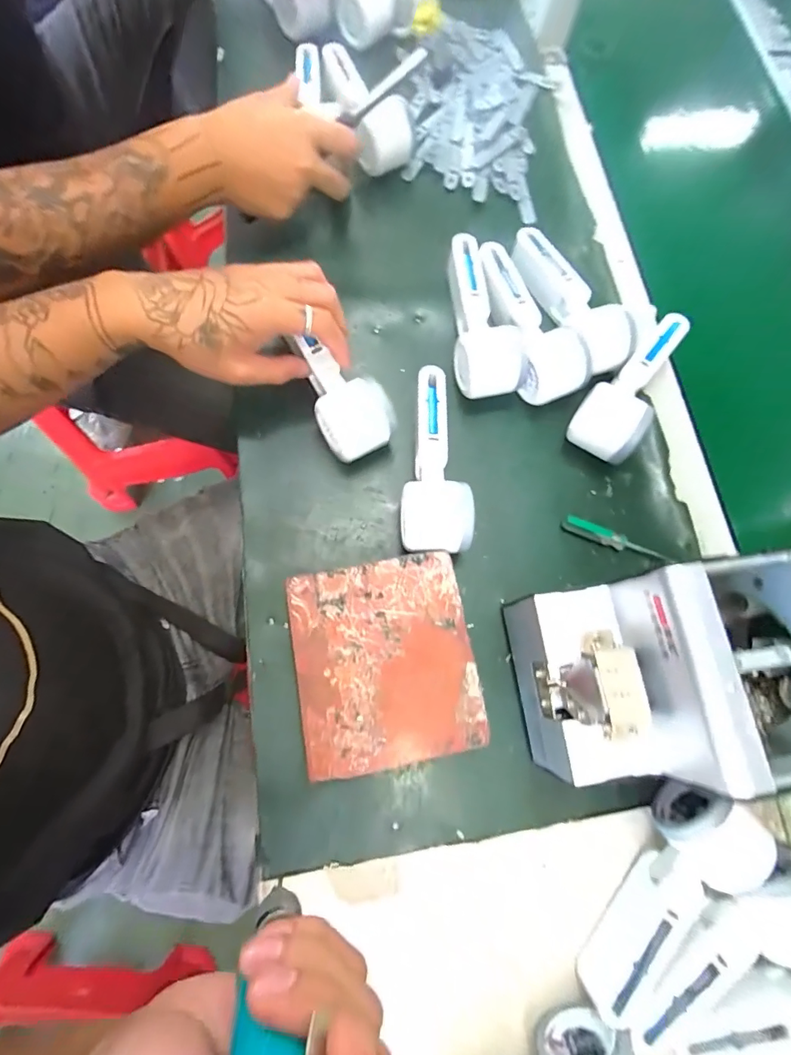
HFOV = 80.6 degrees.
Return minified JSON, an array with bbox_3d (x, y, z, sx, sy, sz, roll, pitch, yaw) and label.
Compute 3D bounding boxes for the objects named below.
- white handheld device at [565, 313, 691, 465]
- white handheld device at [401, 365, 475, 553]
[{"bbox_3d":[0.226,-0.133,0.446,0.060,0.049,0.161,36,73,6],"label":"white handheld device"},{"bbox_3d":[0.034,-0.059,0.407,0.059,0.041,0.171,2,73,-4],"label":"white handheld device"}]

